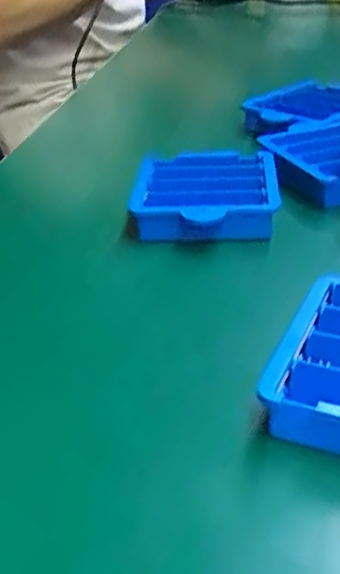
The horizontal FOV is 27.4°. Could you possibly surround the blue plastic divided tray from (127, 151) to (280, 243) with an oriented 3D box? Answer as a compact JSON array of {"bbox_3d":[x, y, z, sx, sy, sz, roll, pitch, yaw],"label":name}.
[{"bbox_3d":[0.017,-0.041,0.316,0.062,0.018,0.073,3,30,10],"label":"blue plastic divided tray"}]

